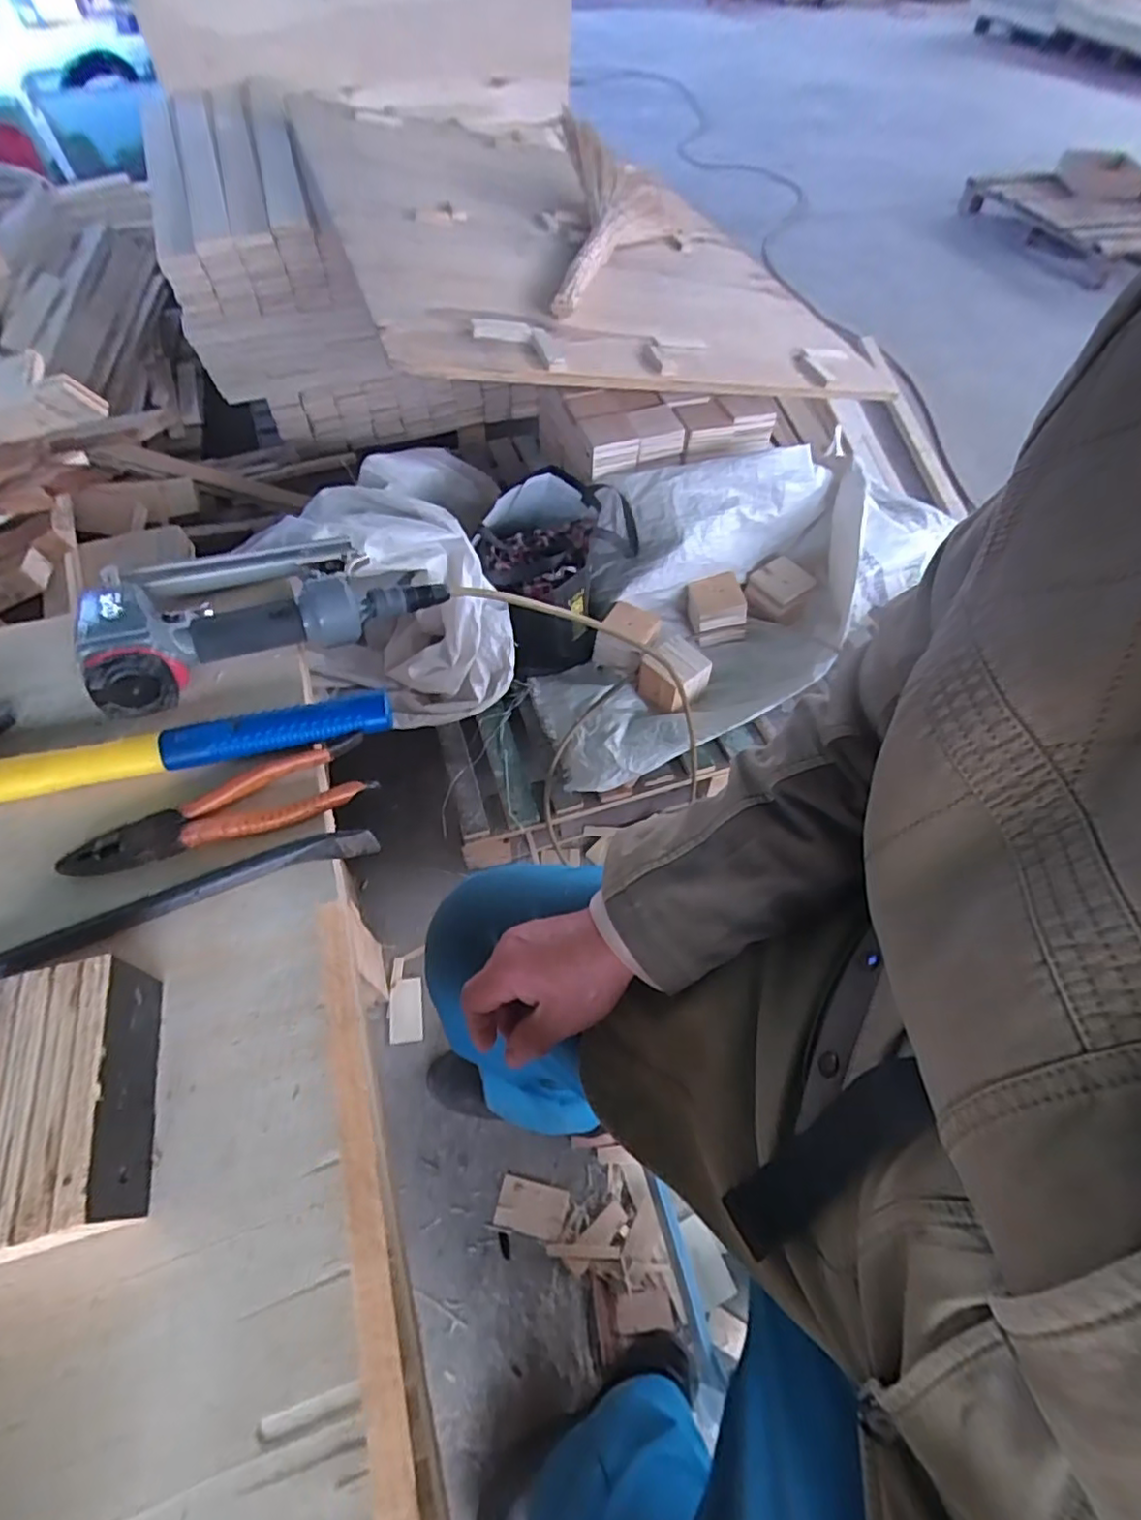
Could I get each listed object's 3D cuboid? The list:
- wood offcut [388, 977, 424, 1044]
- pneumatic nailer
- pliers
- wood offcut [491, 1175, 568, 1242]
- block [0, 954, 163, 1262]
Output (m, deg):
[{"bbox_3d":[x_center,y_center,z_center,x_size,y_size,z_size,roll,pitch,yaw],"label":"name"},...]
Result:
[{"bbox_3d":[-0.259,0.394,0.994,0.053,0.011,0.095,-6,57,-6],"label":"wood offcut"},{"bbox_3d":[-0.252,-0.145,0.526,0.271,0.080,0.154,-26,63,-15],"label":"pneumatic nailer"},{"bbox_3d":[-0.237,0.034,0.431,0.195,0.012,0.052,-22,62,-13],"label":"pliers"},{"bbox_3d":[-0.053,0.614,0.864,0.093,0.005,0.060,11,57,5],"label":"wood offcut"},{"bbox_3d":[-0.267,0.175,0.316,0.100,0.062,0.124,-12,60,-7],"label":"block"}]

